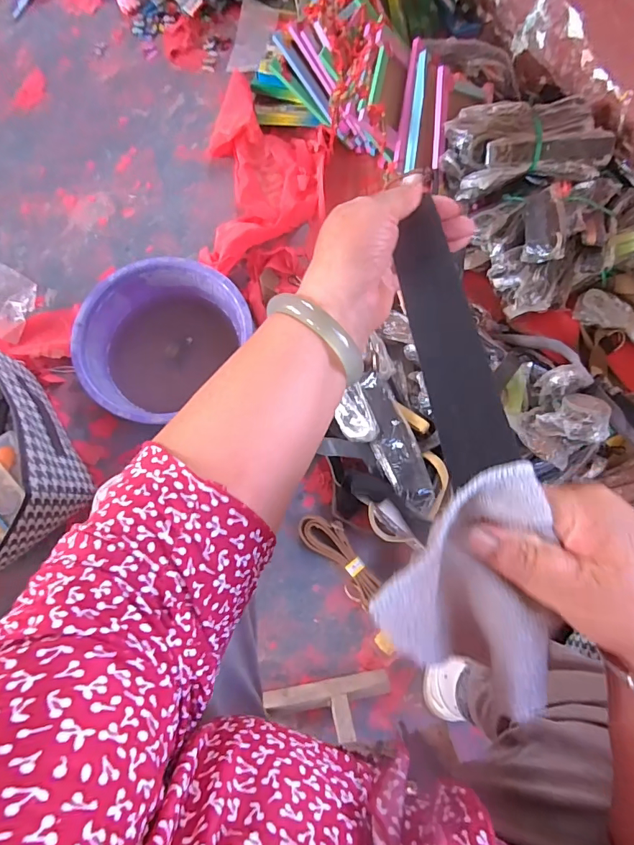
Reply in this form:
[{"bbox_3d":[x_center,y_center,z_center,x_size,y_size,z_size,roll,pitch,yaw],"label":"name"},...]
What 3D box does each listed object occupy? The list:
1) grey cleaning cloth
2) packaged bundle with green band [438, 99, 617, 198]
[{"bbox_3d":[0.067,0.084,0.208,0.079,0.028,0.122,-9,101,-2],"label":"grey cleaning cloth"},{"bbox_3d":[0.394,-0.526,0.821,0.325,0.071,0.145,-12,76,-4],"label":"packaged bundle with green band"}]

